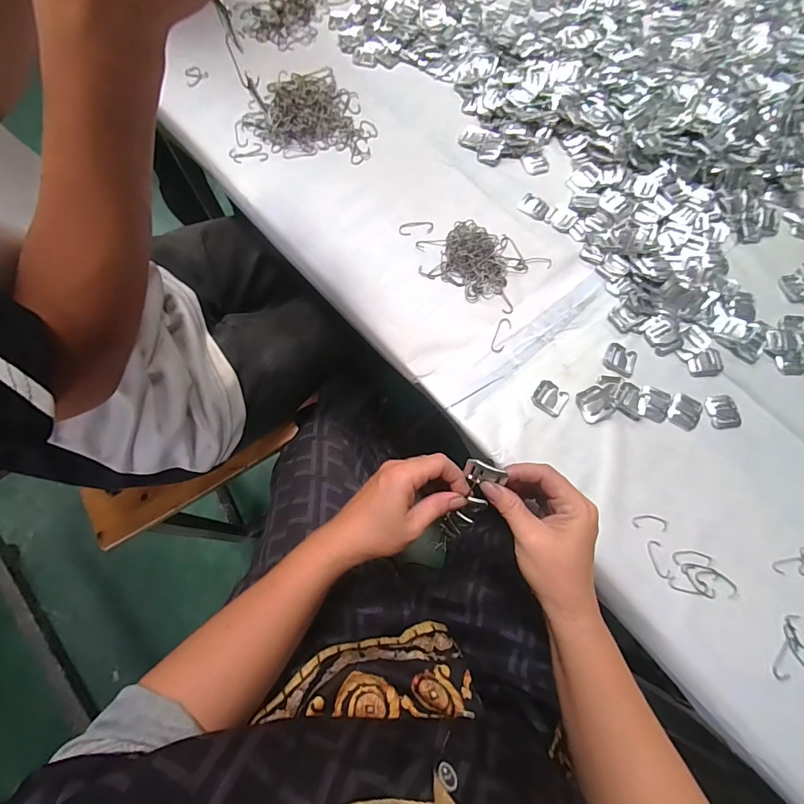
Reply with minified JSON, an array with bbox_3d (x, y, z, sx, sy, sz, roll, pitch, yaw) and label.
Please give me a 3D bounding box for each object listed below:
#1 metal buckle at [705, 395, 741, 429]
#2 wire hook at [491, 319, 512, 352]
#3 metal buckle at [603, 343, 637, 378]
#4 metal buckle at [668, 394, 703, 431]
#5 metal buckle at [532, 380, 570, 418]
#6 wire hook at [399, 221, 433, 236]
[{"bbox_3d":[0.341,0.010,0.438,0.033,0.004,0.037,-5,72,-2],"label":"metal buckle"},{"bbox_3d":[0.111,-0.074,0.462,0.014,0.004,0.043,21,73,6],"label":"wire hook"},{"bbox_3d":[0.240,-0.046,0.452,0.034,0.006,0.031,25,73,7],"label":"metal buckle"},{"bbox_3d":[0.301,0.009,0.439,0.031,0.004,0.039,32,74,9],"label":"metal buckle"},{"bbox_3d":[0.157,-0.004,0.436,0.034,0.006,0.031,35,75,10],"label":"metal buckle"},{"bbox_3d":[0.018,-0.216,0.512,0.041,0.004,0.019,-8,72,-3],"label":"wire hook"}]

